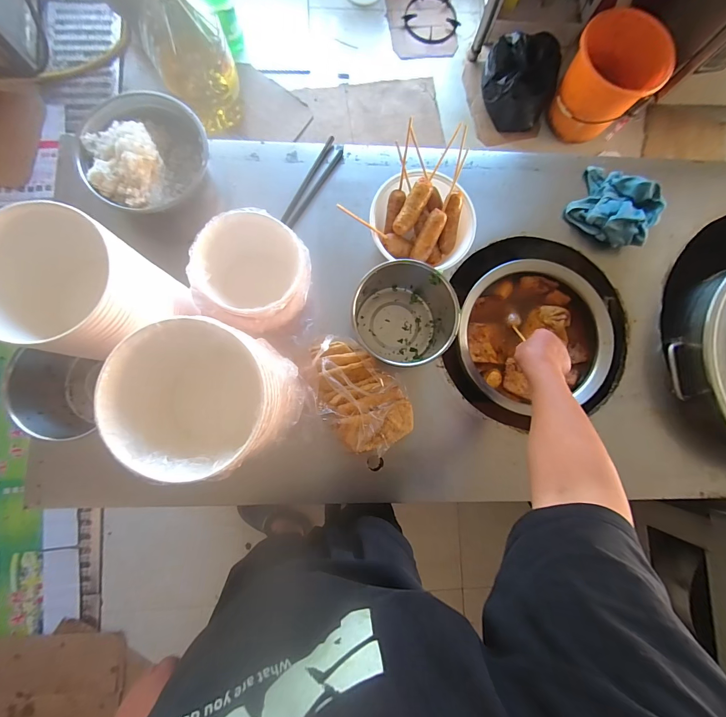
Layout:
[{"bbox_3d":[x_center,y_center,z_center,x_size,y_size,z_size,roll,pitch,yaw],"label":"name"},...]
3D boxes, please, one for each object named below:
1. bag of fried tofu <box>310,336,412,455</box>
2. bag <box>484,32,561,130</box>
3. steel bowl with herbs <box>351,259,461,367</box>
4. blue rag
[{"bbox_3d":[-0.008,0.057,0.537,0.118,0.070,0.201,-40,87,-6],"label":"bag of fried tofu"},{"bbox_3d":[0.591,-1.038,1.327,0.269,0.224,0.181,12,83,-2],"label":"bag"},{"bbox_3d":[0.073,-0.078,0.560,0.151,0.107,0.156,0,84,-3],"label":"steel bowl with herbs"},{"bbox_3d":[0.458,-0.274,0.629,0.147,0.045,0.126,34,83,1],"label":"blue rag"}]

